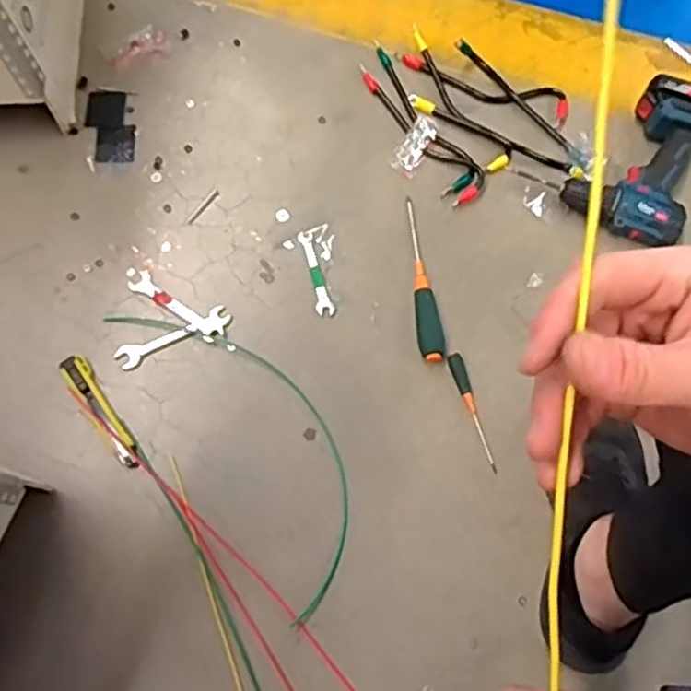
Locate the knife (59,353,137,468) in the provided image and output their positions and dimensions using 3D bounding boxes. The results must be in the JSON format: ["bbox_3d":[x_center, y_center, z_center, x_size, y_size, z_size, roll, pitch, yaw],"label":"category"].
[{"bbox_3d":[-0.297,0.079,0.837,0.029,0.014,0.158,-33,75,-10],"label":"knife"}]

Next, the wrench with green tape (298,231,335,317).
[{"bbox_3d":[-0.038,-0.093,0.898,0.021,0.005,0.121,-15,73,-5],"label":"wrench with green tape"}]

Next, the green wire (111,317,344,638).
[{"bbox_3d":[-0.115,0.099,0.834,0.155,0.006,0.436,-32,75,-9],"label":"green wire"}]

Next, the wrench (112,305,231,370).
[{"bbox_3d":[-0.217,-0.011,0.875,0.148,0.008,0.031,-24,74,-7],"label":"wrench"}]

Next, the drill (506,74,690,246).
[{"bbox_3d":[0.368,-0.260,0.910,0.216,0.067,0.213,30,75,9],"label":"drill"}]

